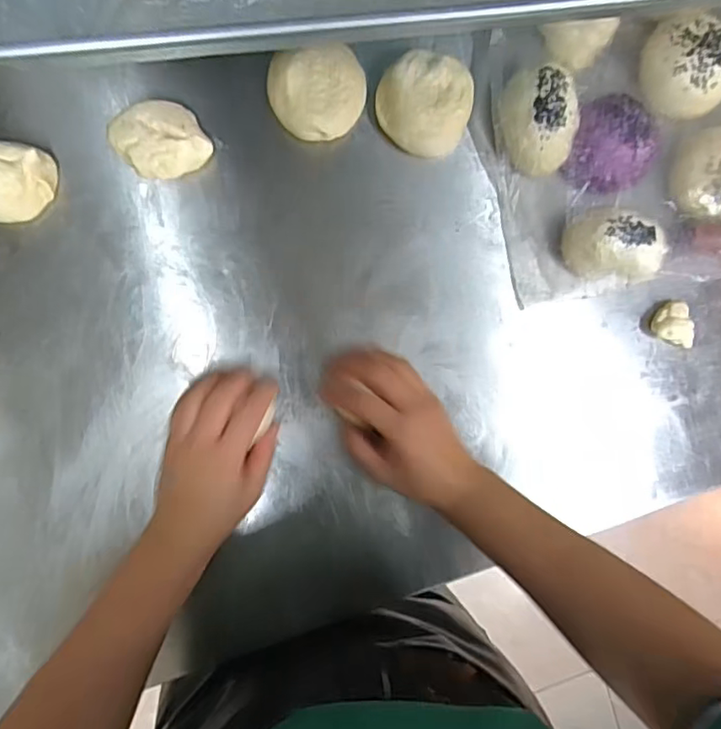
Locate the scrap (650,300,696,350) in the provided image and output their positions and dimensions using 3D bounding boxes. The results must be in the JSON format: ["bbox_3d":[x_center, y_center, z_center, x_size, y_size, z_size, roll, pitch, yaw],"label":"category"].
[{"bbox_3d":[0.278,-0.034,0.497,0.035,0.023,0.042,-12,90,-8],"label":"scrap"}]

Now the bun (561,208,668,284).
[{"bbox_3d":[0.212,-0.095,0.471,0.078,0.042,0.059,9,88,-7],"label":"bun"}]

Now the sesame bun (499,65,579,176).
[{"bbox_3d":[0.149,-0.203,0.470,0.062,0.040,0.085,-13,91,-7],"label":"sesame bun"}]

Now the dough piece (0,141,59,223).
[{"bbox_3d":[-0.270,-0.138,0.425,0.058,0.037,0.064,23,86,-6],"label":"dough piece"}]

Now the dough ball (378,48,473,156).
[{"bbox_3d":[0.055,-0.224,0.478,0.081,0.023,0.081,0,88,-7],"label":"dough ball"}]

